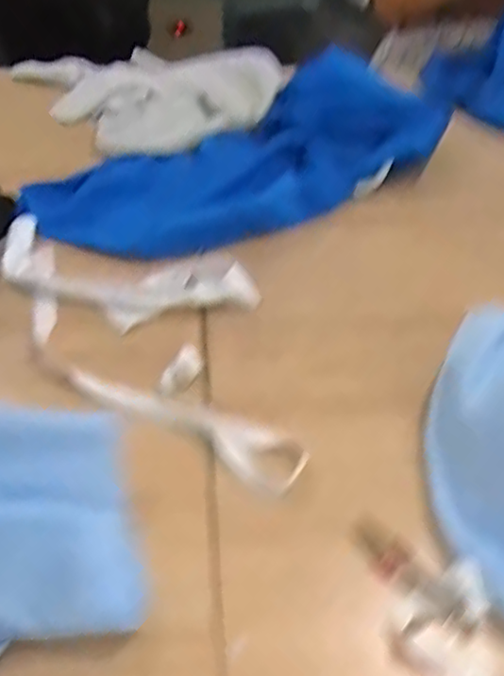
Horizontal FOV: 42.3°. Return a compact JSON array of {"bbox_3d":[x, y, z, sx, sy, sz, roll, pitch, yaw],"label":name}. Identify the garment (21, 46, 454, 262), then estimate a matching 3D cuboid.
[{"bbox_3d":[-0.002,-0.245,0.837,0.531,0.112,0.210,-27,52,-27],"label":"garment"}]

